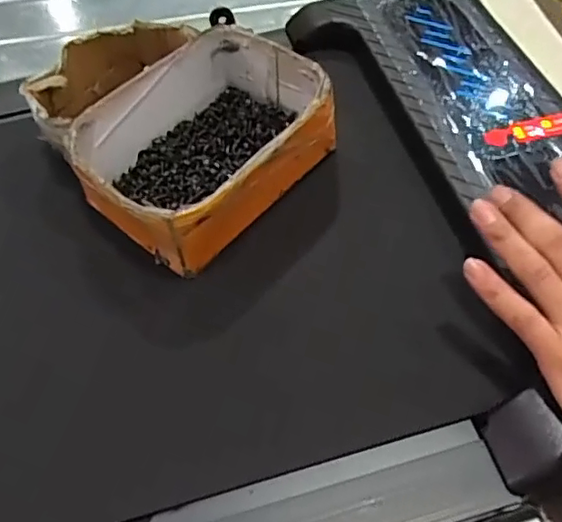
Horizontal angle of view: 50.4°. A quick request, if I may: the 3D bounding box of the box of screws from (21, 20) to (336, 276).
[{"bbox_3d":[-0.083,-0.112,0.486,0.185,0.068,0.217,-39,61,-23],"label":"box of screws"}]

